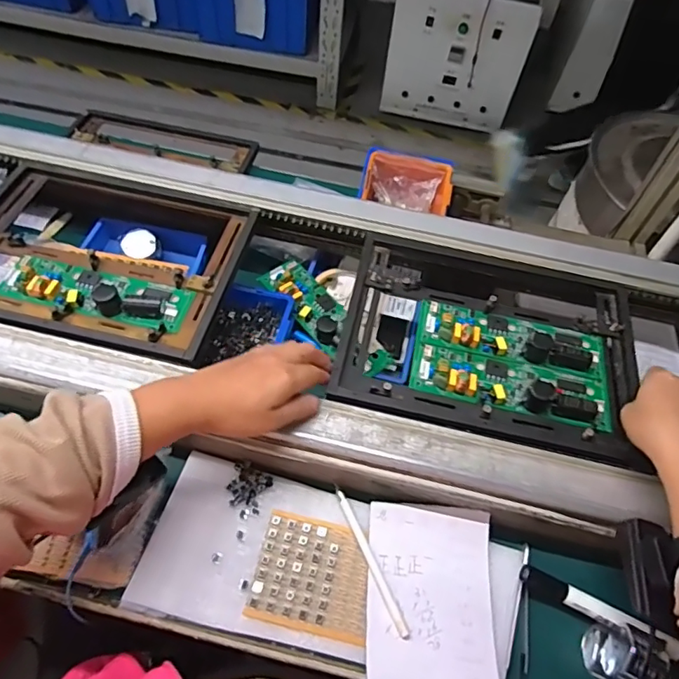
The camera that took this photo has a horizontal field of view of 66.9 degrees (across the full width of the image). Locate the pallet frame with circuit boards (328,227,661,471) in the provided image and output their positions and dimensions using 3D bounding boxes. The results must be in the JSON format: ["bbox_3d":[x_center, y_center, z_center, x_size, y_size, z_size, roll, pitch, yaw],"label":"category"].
[{"bbox_3d":[0.161,-0.009,0.551,0.300,0.041,0.252,12,52,3],"label":"pallet frame with circuit boards"}]

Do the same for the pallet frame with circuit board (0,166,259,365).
[{"bbox_3d":[-0.252,-0.103,0.564,0.292,0.037,0.247,14,56,4],"label":"pallet frame with circuit board"}]

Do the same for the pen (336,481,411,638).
[{"bbox_3d":[0.025,0.184,0.432,0.009,0.005,0.127,-19,60,-17],"label":"pen"}]

